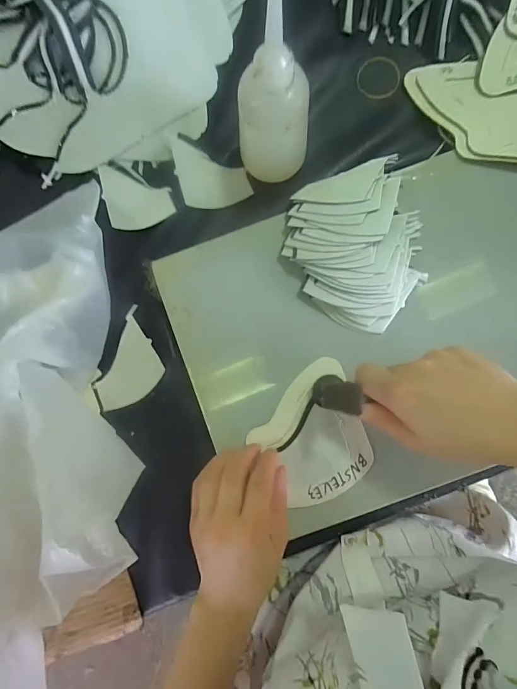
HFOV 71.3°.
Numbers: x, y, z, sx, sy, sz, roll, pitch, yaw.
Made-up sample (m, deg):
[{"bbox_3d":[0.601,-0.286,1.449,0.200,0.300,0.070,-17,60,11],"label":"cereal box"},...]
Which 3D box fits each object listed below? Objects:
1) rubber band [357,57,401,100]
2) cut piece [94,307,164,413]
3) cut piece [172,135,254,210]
[{"bbox_3d":[0.125,-0.274,0.372,0.044,0.006,0.042,0,91,3],"label":"rubber band"},{"bbox_3d":[-0.122,0.022,0.358,0.053,0.004,0.095,23,87,-1],"label":"cut piece"},{"bbox_3d":[-0.049,-0.177,0.365,0.067,0.014,0.073,-19,88,1],"label":"cut piece"}]

